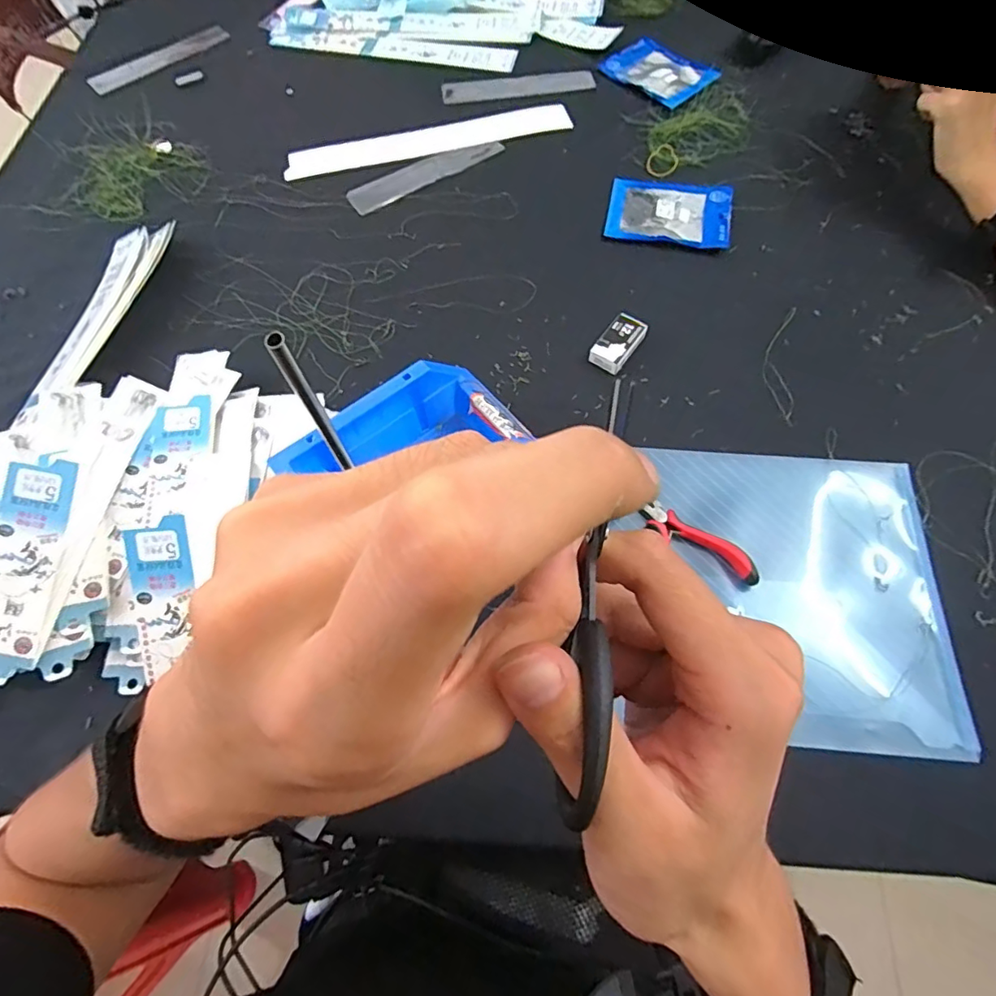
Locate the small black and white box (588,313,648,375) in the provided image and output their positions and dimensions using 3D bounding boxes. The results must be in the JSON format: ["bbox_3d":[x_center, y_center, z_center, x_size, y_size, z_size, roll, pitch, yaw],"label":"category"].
[{"bbox_3d":[0.117,-0.149,0.527,0.034,0.018,0.061,33,71,15],"label":"small black and white box"}]

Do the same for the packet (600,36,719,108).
[{"bbox_3d":[0.218,-0.578,0.729,0.101,0.007,0.135,-42,71,-15],"label":"packet"}]

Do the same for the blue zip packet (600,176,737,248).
[{"bbox_3d":[0.194,-0.327,0.612,0.134,0.011,0.093,10,67,6],"label":"blue zip packet"}]

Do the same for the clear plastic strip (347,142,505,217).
[{"bbox_3d":[-0.086,-0.396,0.654,0.202,0.005,0.045,-34,69,-12],"label":"clear plastic strip"}]

